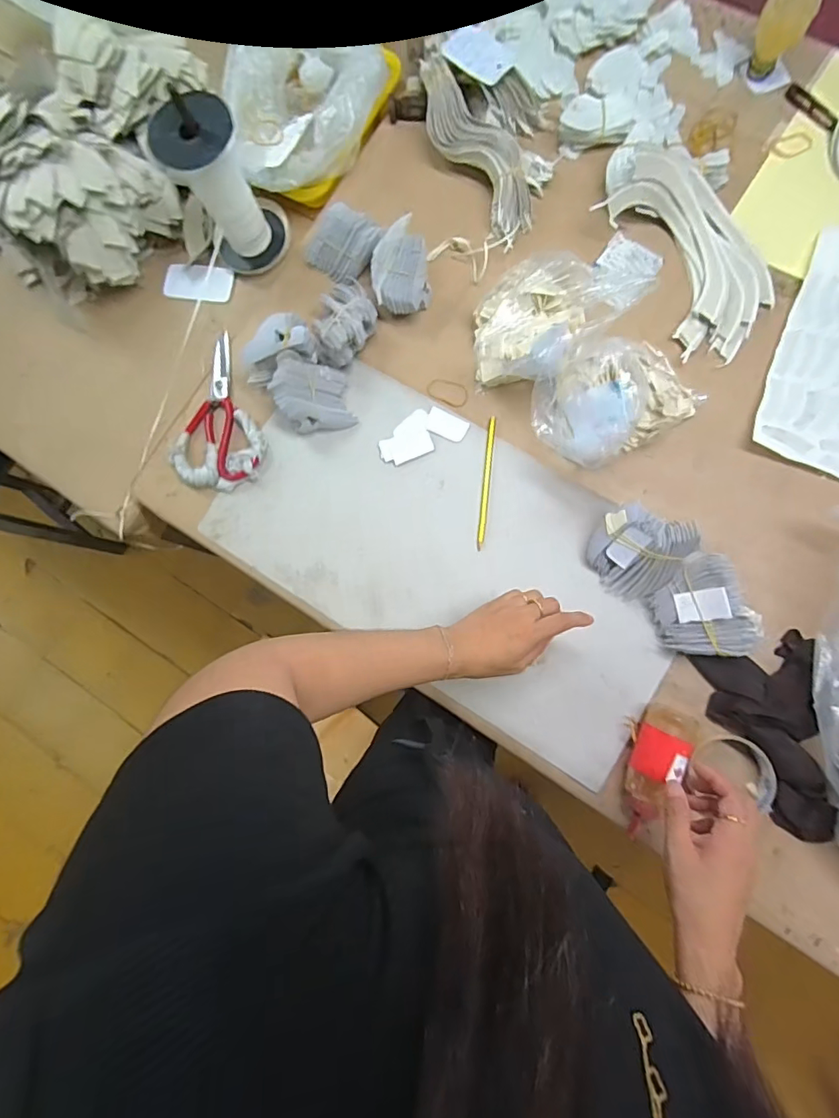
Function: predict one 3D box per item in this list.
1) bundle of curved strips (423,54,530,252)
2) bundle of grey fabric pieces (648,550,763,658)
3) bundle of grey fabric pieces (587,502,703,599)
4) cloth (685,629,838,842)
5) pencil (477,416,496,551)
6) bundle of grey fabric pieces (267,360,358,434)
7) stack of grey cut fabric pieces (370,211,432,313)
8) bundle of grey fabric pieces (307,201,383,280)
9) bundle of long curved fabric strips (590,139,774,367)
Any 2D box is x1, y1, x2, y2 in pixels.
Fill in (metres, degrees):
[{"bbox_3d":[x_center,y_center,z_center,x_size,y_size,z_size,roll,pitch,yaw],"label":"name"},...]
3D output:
[{"bbox_3d":[0.069,-0.537,0.660,0.079,0.047,0.280,-30,81,2],"label":"bundle of curved strips"},{"bbox_3d":[0.306,0.054,0.555,0.089,0.065,0.113,-16,82,4],"label":"bundle of grey fabric pieces"},{"bbox_3d":[0.245,-0.005,0.568,0.097,0.065,0.089,-1,83,6],"label":"bundle of grey fabric pieces"},{"bbox_3d":[0.389,0.193,0.542,0.111,0.033,0.201,-15,82,4],"label":"cloth"},{"bbox_3d":[0.081,-0.095,0.626,0.011,0.004,0.166,6,84,7],"label":"pencil"},{"bbox_3d":[-0.137,-0.207,0.637,0.093,0.055,0.083,-9,82,5],"label":"bundle of grey fabric pieces"},{"bbox_3d":[-0.025,-0.366,0.639,0.071,0.068,0.105,-5,83,6],"label":"stack of grey cut fabric pieces"},{"bbox_3d":[-0.099,-0.413,0.666,0.093,0.045,0.068,30,87,9],"label":"bundle of grey fabric pieces"},{"bbox_3d":[0.328,-0.386,0.603,0.146,0.070,0.279,-29,81,2],"label":"bundle of long curved fabric strips"}]

